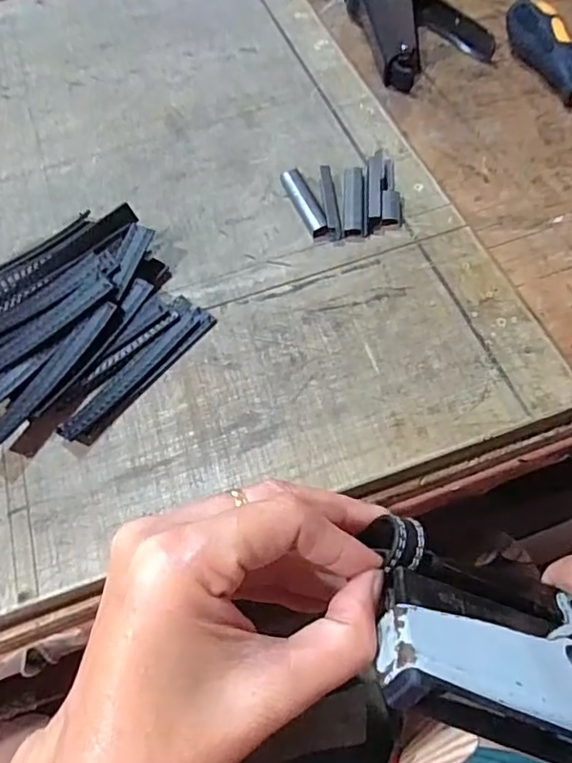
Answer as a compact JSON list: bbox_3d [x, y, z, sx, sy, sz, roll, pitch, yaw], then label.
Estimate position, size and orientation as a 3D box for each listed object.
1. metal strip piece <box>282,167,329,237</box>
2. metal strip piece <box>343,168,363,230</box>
[{"bbox_3d":[0.012,-0.113,0.347,0.012,0.007,0.058,-18,62,-9],"label":"metal strip piece"},{"bbox_3d":[0.042,-0.113,0.344,0.011,0.007,0.051,3,60,3],"label":"metal strip piece"}]

